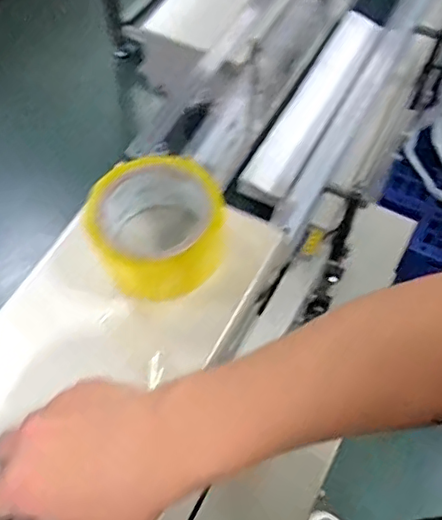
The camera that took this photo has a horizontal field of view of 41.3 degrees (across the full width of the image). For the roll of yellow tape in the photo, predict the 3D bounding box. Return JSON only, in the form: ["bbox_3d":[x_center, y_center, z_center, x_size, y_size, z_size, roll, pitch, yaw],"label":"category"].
[{"bbox_3d":[-0.053,-0.026,0.454,0.106,0.055,0.097,0,60,0],"label":"roll of yellow tape"}]

